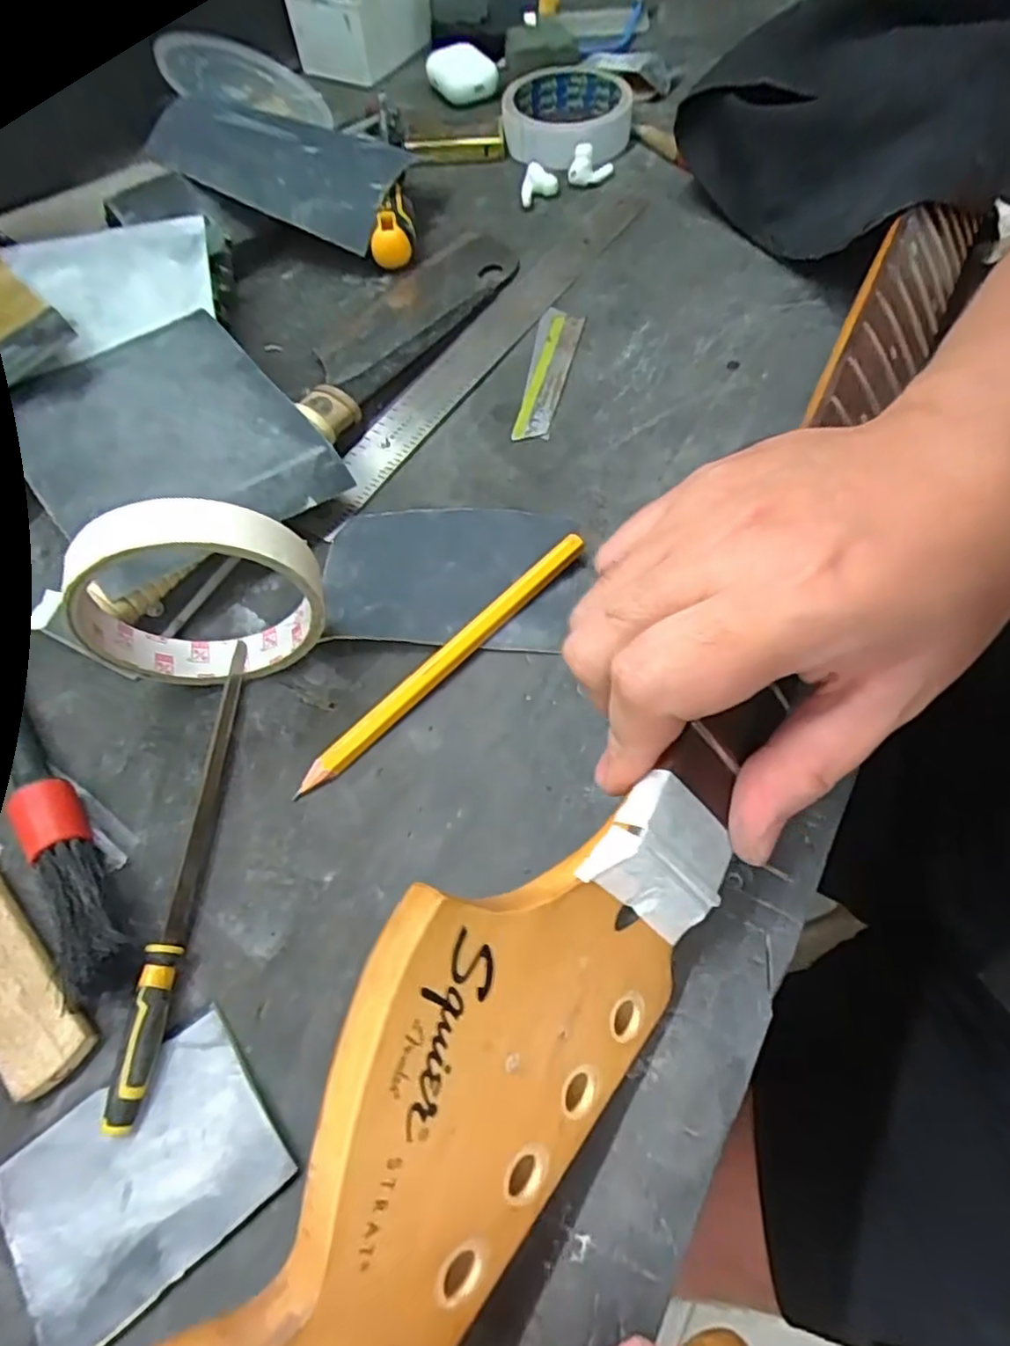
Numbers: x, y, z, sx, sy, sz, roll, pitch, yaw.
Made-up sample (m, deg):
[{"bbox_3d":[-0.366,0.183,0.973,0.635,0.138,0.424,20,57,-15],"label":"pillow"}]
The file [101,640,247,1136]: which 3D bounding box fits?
[{"bbox_3d":[-0.110,0.062,0.232,0.009,0.014,0.164,0,62,2],"label":"file"}]

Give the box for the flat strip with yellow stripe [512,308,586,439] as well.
[{"bbox_3d":[0.024,-0.163,0.350,0.023,0.004,0.100,9,63,7],"label":"flat strip with yellow stripe"}]

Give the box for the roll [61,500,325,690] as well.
[{"bbox_3d":[-0.111,-0.029,0.233,0.085,0.097,0.021,-12,62,-4],"label":"roll"}]

